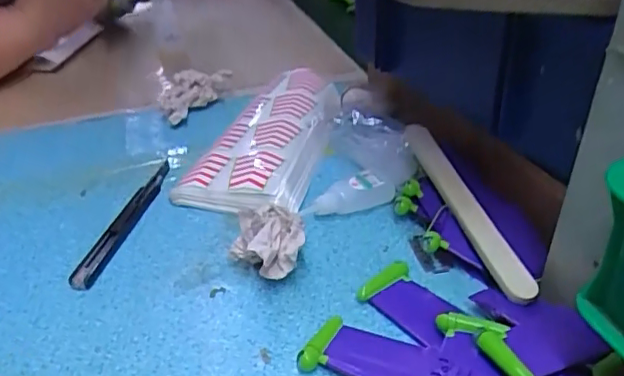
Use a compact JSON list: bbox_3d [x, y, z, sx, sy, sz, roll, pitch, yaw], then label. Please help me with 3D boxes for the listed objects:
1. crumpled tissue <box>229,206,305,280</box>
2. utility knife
[{"bbox_3d":[-0.028,0.037,0.387,0.048,0.044,0.043,-15,36,-19],"label":"crumpled tissue"},{"bbox_3d":[-0.145,0.023,0.451,0.020,0.008,0.150,5,34,9],"label":"utility knife"}]

